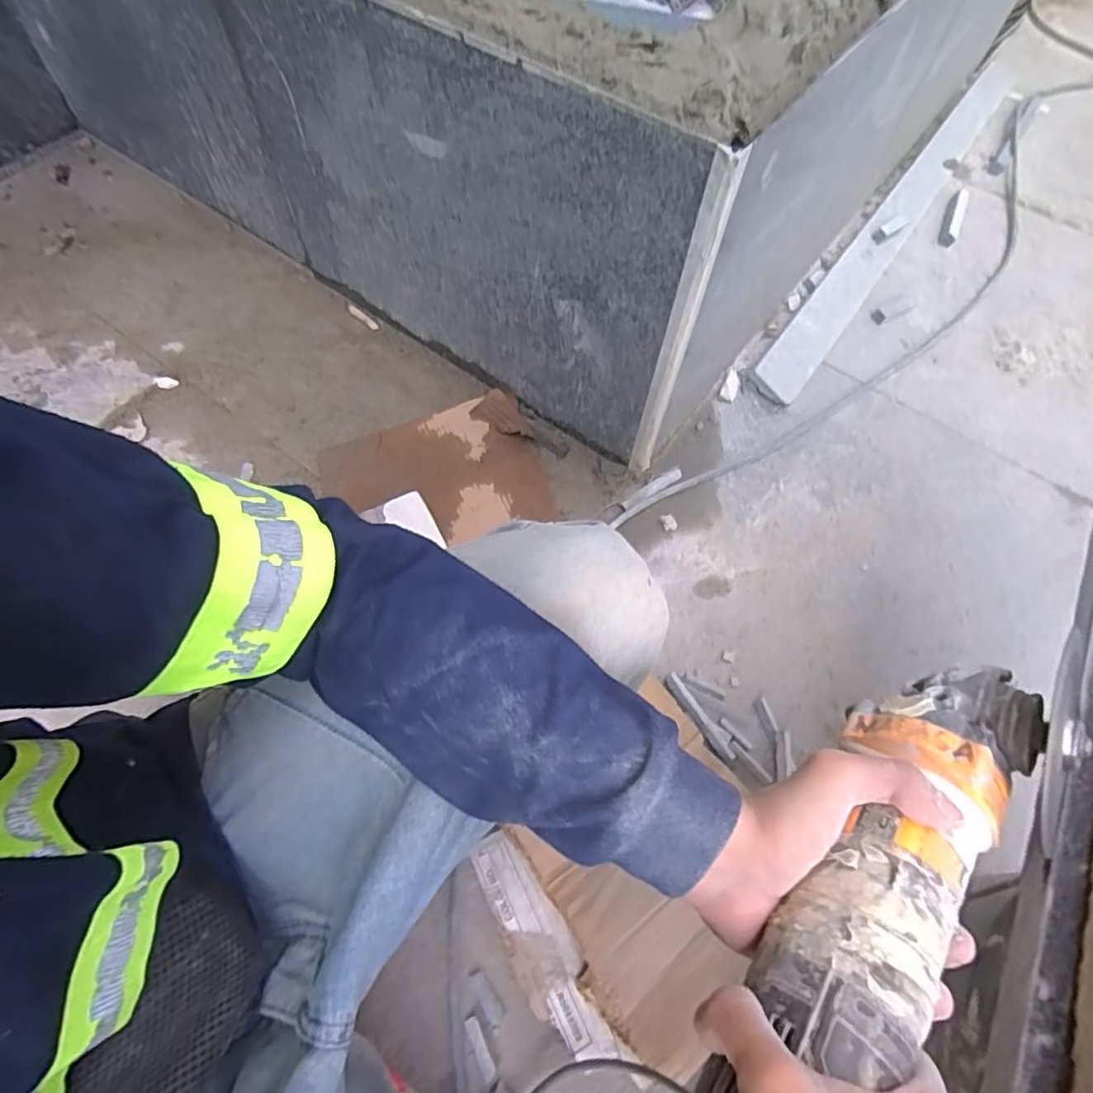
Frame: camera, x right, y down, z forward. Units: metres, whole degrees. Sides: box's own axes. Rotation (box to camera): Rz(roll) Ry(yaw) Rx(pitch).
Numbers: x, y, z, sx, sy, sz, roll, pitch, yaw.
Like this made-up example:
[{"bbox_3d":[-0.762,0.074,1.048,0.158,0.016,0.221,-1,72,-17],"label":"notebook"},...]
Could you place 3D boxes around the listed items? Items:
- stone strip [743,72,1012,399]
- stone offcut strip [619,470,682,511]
[{"bbox_3d":[0.643,-0.612,1.064,0.071,0.028,1.121,34,65,13],"label":"stone strip"},{"bbox_3d":[0.134,-0.073,0.766,0.099,0.006,0.016,-30,68,-18],"label":"stone offcut strip"}]

